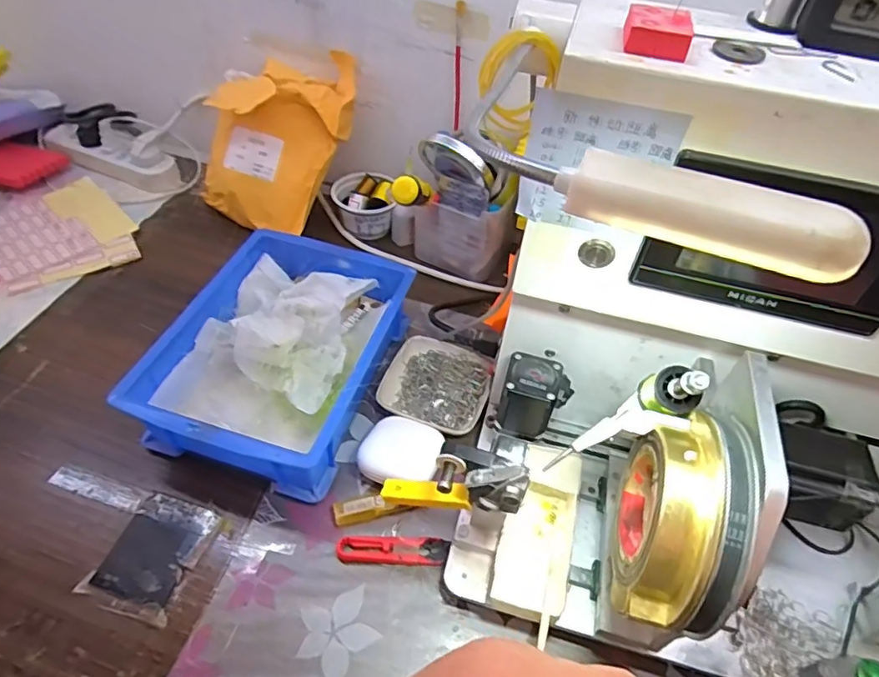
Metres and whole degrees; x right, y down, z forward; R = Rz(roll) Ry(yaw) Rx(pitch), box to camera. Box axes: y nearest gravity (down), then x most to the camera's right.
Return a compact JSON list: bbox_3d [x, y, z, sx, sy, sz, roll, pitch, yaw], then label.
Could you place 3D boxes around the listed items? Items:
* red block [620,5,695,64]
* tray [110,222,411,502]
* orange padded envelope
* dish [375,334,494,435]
[{"bbox_3d":[0.103,-0.145,0.266,0.030,0.012,0.030,17,49,9],"label":"red block"},{"bbox_3d":[-0.144,0.010,0.527,0.178,0.069,0.245,15,49,8],"label":"tray"},{"bbox_3d":[-0.192,-0.233,0.651,0.147,0.226,0.061,27,16,-3],"label":"orange padded envelope"},{"bbox_3d":[-0.002,0.045,0.542,0.098,0.020,0.092,23,51,15],"label":"dish"}]

